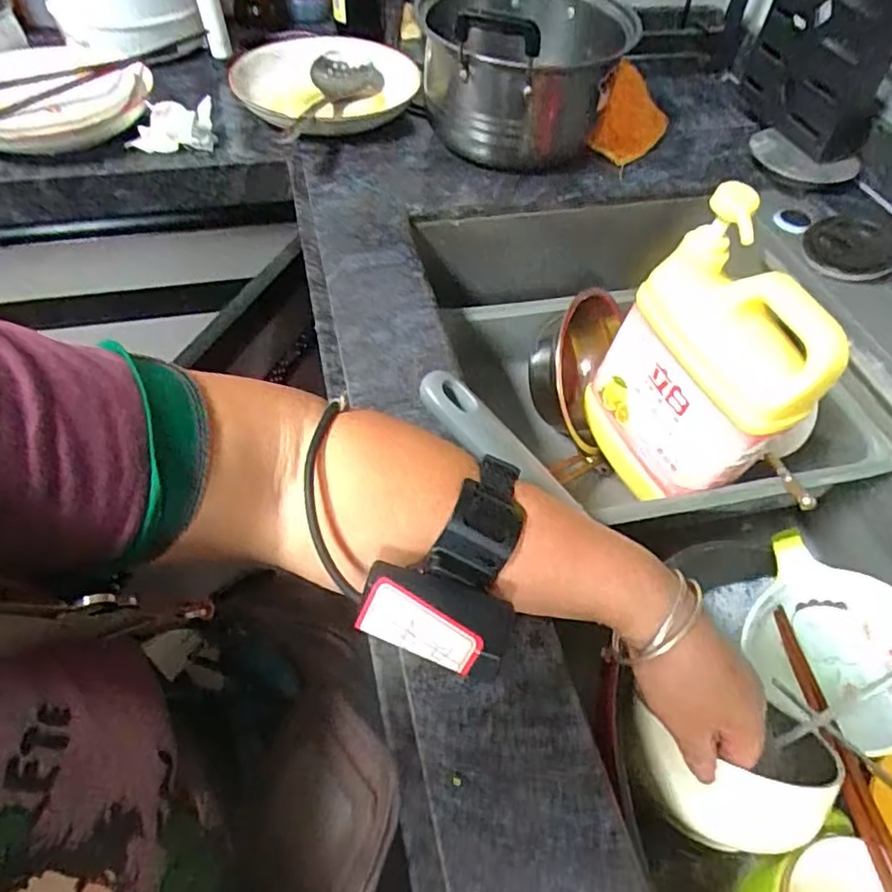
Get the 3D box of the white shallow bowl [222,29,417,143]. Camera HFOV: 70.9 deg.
[{"bbox_3d":[-0.126,-0.403,0.703,0.203,0.050,0.163,-15,55,-14],"label":"white shallow bowl"}]

